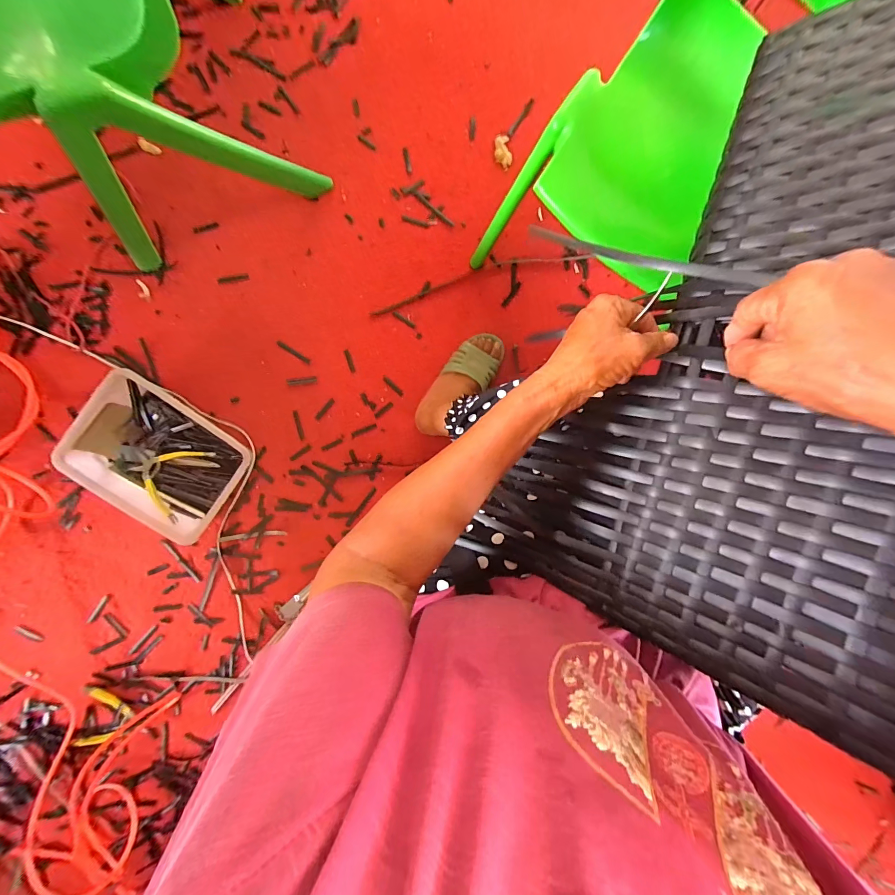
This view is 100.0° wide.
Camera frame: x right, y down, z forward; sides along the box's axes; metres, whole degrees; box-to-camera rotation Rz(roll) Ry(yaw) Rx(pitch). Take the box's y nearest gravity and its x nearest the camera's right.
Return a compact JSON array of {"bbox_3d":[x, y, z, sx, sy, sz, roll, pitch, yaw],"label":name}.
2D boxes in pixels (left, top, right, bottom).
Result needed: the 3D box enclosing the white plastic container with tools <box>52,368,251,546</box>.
[{"bbox_3d":[-0.514,0.017,0.685,0.264,0.084,0.217,37,89,-6],"label":"white plastic container with tools"}]

